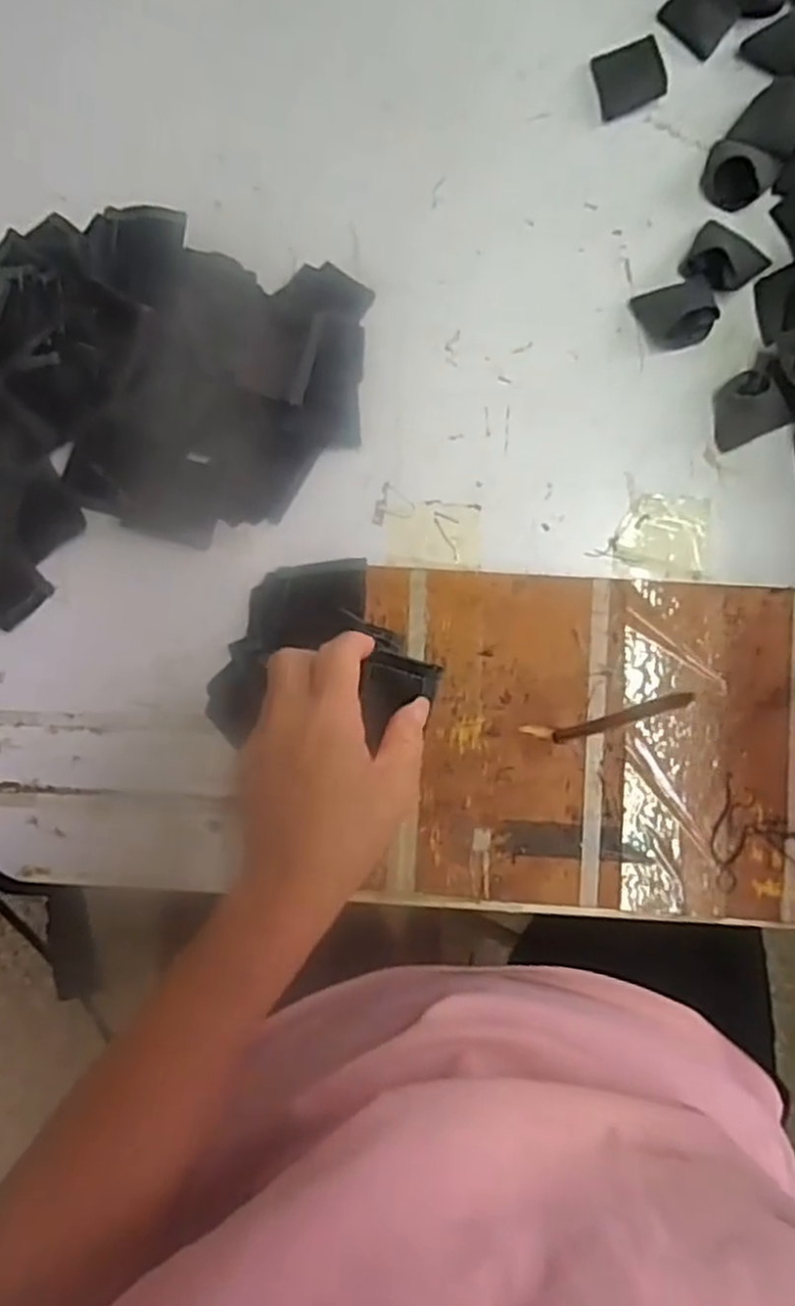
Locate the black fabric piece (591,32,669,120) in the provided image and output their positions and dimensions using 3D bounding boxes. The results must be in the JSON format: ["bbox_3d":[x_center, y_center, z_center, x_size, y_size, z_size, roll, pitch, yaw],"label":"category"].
[{"bbox_3d":[0.138,-0.347,0.462,0.035,0.021,0.037,-14,83,1],"label":"black fabric piece"}]

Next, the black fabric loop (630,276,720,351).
[{"bbox_3d":[0.162,-0.196,0.445,0.041,0.015,0.037,-17,83,0],"label":"black fabric loop"}]

